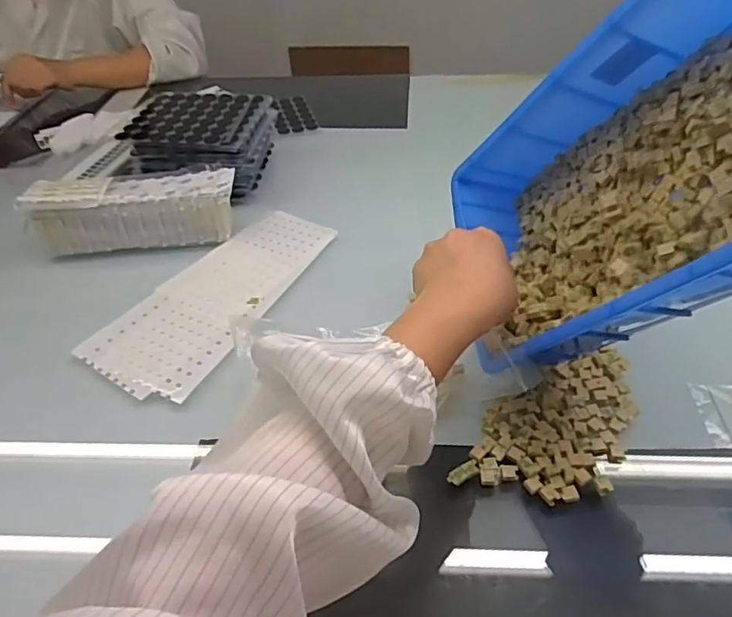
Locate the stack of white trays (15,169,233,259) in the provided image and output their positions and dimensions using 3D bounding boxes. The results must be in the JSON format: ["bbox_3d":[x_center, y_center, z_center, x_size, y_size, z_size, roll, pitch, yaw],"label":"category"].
[{"bbox_3d":[-0.274,-0.117,0.658,0.229,0.077,0.059,-5,37,-2],"label":"stack of white trays"}]

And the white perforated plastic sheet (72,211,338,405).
[{"bbox_3d":[-0.158,-0.021,0.599,0.140,0.010,0.290,22,50,24],"label":"white perforated plastic sheet"}]

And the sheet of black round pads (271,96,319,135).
[{"bbox_3d":[-0.125,-0.329,0.920,0.074,0.006,0.127,-10,47,-13],"label":"sheet of black round pads"}]

